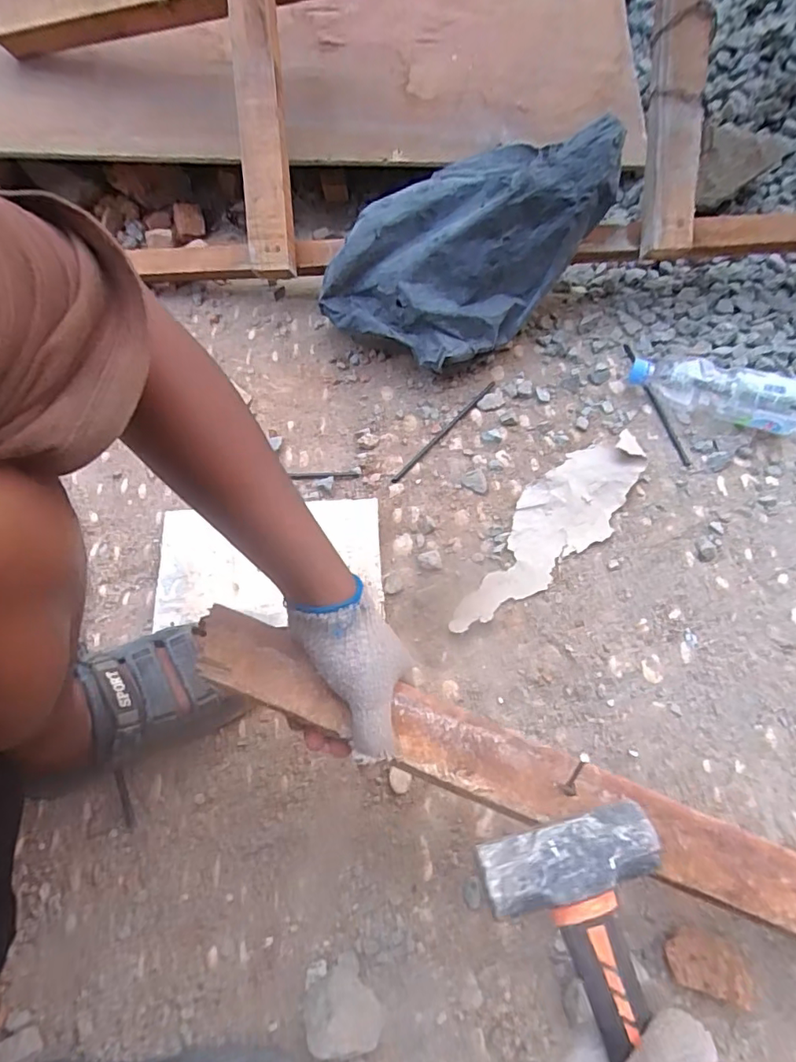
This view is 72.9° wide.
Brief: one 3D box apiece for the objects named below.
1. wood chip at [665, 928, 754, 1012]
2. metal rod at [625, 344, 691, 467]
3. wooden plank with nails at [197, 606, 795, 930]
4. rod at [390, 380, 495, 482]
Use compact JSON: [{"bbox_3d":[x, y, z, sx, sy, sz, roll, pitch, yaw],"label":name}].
[{"bbox_3d":[0.257,0.362,0.451,0.056,0.034,0.040,12,65,8],"label":"wood chip"},{"bbox_3d":[0.349,-0.175,0.731,0.015,0.011,0.207,-12,64,-3],"label":"metal rod"},{"bbox_3d":[0.221,0.236,0.397,0.796,0.019,0.056,23,66,1],"label":"wooden plank with nails"},{"bbox_3d":[0.064,-0.136,0.721,0.009,0.009,0.206,40,72,19],"label":"rod"}]

